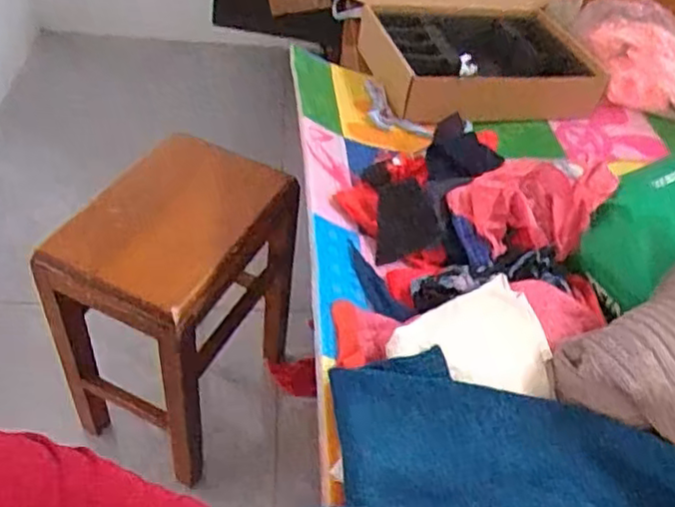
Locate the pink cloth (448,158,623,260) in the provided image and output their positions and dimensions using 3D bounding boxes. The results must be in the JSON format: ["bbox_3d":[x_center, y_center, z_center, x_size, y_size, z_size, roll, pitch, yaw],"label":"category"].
[{"bbox_3d":[0.258,-0.062,0.838,0.210,0.066,0.116,-11,47,-17],"label":"pink cloth"}]

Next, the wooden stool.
[{"bbox_3d":[-0.245,0.096,1.087,0.262,0.425,0.361,22,47,15],"label":"wooden stool"}]

